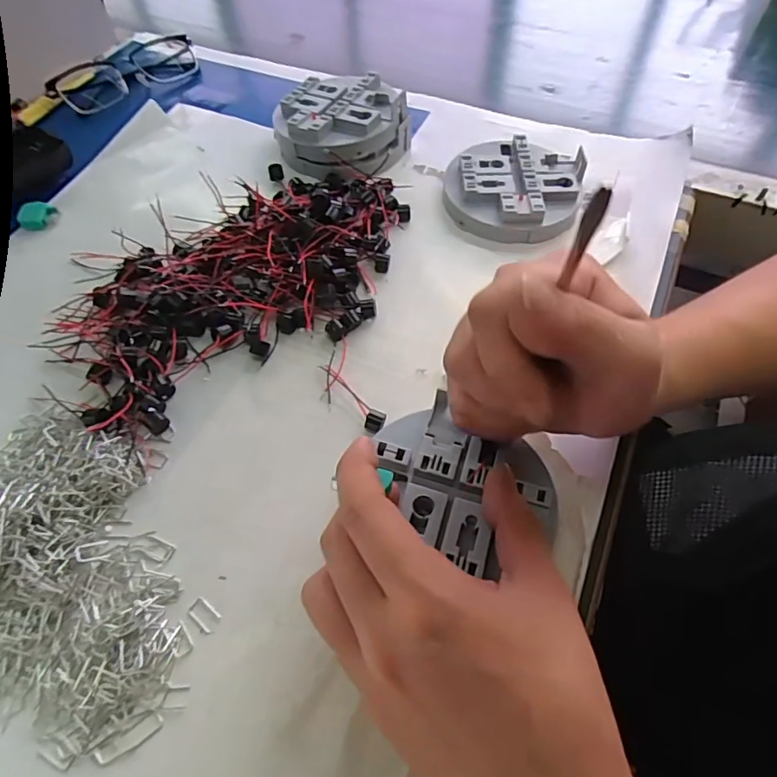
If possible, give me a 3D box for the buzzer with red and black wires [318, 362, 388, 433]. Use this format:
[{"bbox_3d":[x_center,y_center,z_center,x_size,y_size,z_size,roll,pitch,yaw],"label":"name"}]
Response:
[{"bbox_3d":[-0.021,0.003,0.305,0.012,0.009,0.058,-32,62,-19],"label":"buzzer with red and black wires"}]

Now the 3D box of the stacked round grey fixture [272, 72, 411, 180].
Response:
[{"bbox_3d":[-0.037,-0.214,0.426,0.109,0.038,0.099,-6,57,-4],"label":"stacked round grey fixture"}]

